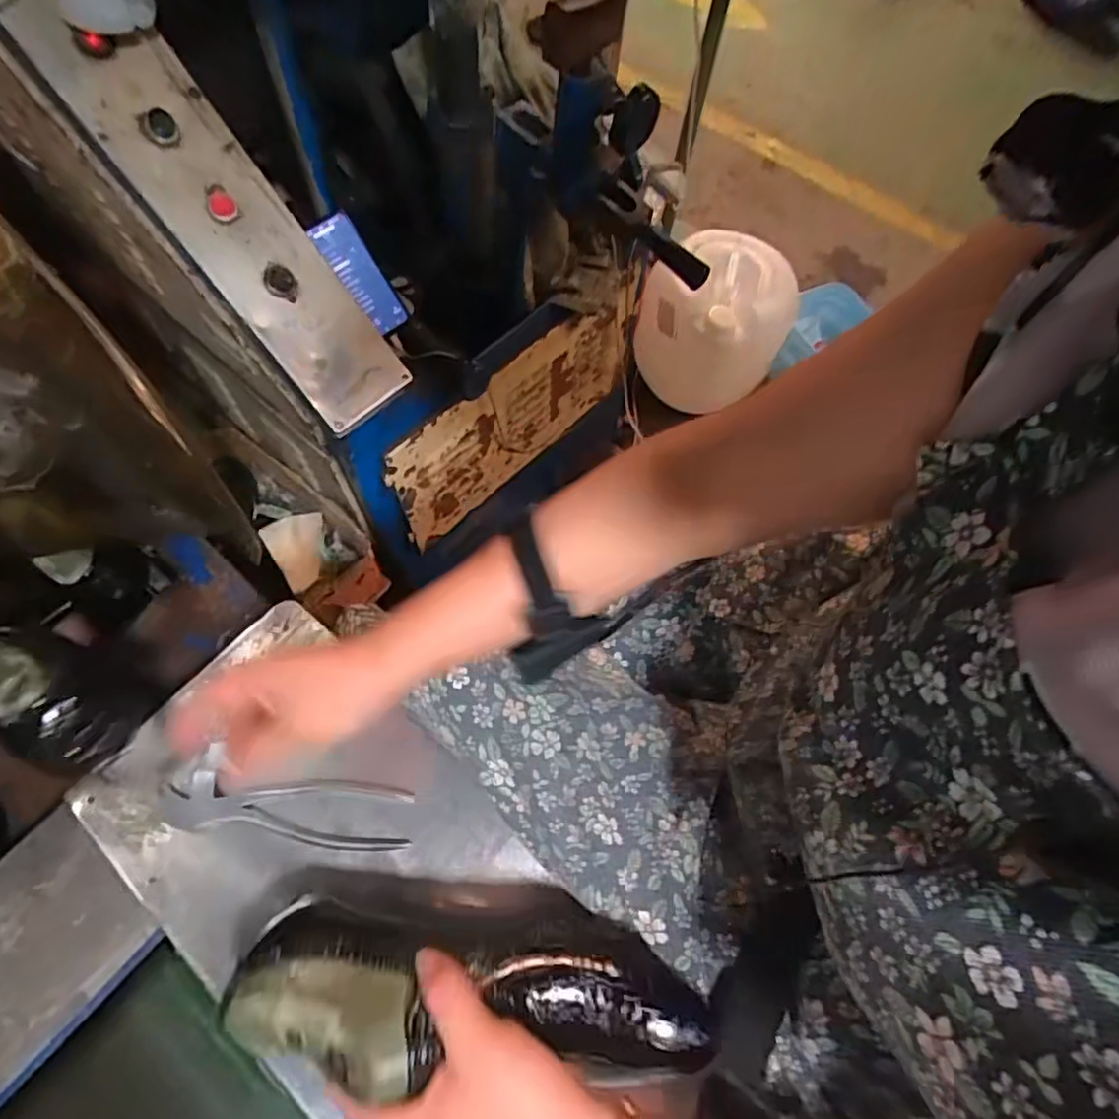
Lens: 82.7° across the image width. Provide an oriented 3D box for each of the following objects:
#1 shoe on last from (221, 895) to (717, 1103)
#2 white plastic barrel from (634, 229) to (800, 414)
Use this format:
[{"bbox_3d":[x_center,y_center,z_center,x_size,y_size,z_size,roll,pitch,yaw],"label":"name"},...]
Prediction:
[{"bbox_3d":[-0.055,0.266,0.403,0.273,0.112,0.084,5,64,-5],"label":"shoe on last"},{"bbox_3d":[0.369,-0.572,1.523,0.334,0.303,0.307,1,64,-2],"label":"white plastic barrel"}]

